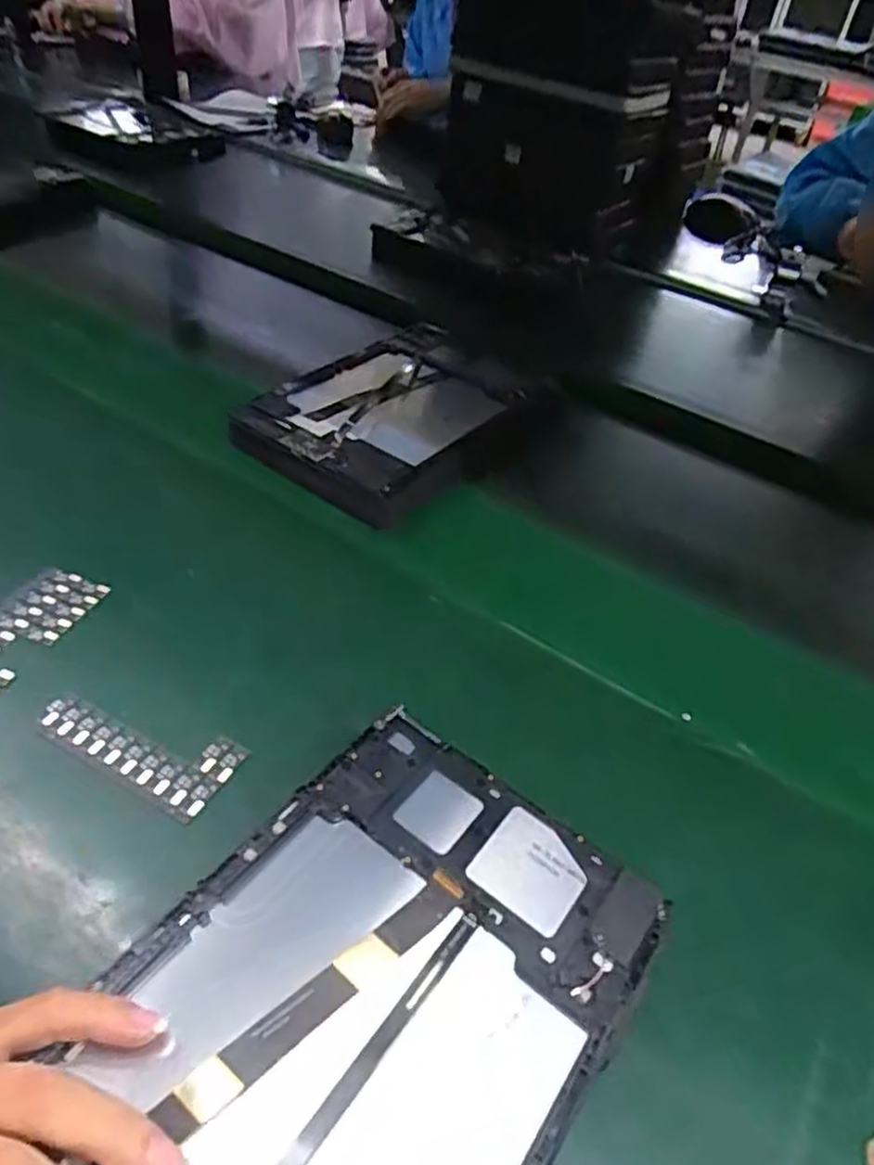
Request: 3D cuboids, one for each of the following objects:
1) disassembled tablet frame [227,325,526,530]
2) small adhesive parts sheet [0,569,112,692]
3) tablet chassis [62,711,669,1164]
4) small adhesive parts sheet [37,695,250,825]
[{"bbox_3d":[-0.027,-0.138,0.593,0.168,0.028,0.241,31,46,21],"label":"disassembled tablet frame"},{"bbox_3d":[-0.227,0.029,0.403,0.037,0.006,0.099,18,45,13],"label":"small adhesive parts sheet"},{"bbox_3d":[-0.034,0.156,0.253,0.144,0.014,0.236,30,49,23],"label":"tablet chassis"},{"bbox_3d":[-0.144,0.076,0.360,0.099,0.004,0.040,25,47,18],"label":"small adhesive parts sheet"}]

